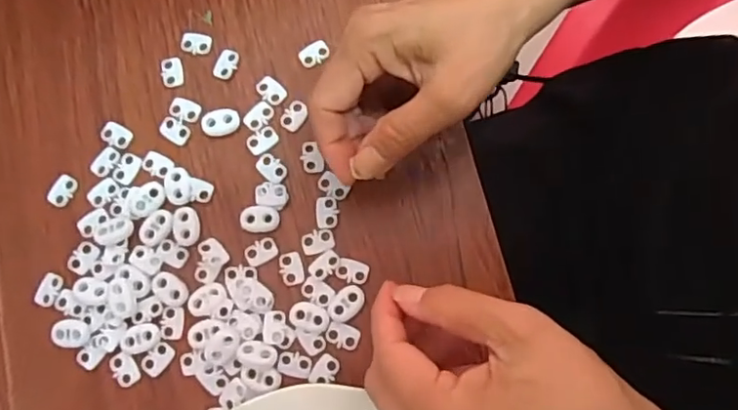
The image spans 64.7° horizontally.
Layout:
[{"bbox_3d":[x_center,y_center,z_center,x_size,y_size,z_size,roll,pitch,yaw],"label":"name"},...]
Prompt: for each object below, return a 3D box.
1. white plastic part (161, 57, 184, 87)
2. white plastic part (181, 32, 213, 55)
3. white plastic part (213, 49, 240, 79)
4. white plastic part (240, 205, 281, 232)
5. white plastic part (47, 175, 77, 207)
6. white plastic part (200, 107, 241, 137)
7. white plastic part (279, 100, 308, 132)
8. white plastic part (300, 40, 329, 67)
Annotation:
[{"bbox_3d":[-0.122,-0.083,0.361,0.013,0.004,0.019,-9,77,0],"label":"white plastic part"},{"bbox_3d":[-0.108,-0.101,0.364,0.019,0.004,0.012,8,78,4],"label":"white plastic part"},{"bbox_3d":[-0.088,-0.087,0.361,0.013,0.004,0.018,18,79,6],"label":"white plastic part"},{"bbox_3d":[-0.064,0.008,0.341,0.023,0.004,0.016,0,77,2],"label":"white plastic part"},{"bbox_3d":[-0.184,-0.009,0.349,0.013,0.004,0.019,22,79,6],"label":"white plastic part"},{"bbox_3d":[-0.090,-0.050,0.353,0.023,0.004,0.017,-5,77,1],"label":"white plastic part"},{"bbox_3d":[-0.045,-0.055,0.352,0.013,0.004,0.019,30,80,8],"label":"white plastic part"},{"bbox_3d":[-0.034,-0.093,0.361,0.019,0.004,0.013,-31,78,-5],"label":"white plastic part"}]

